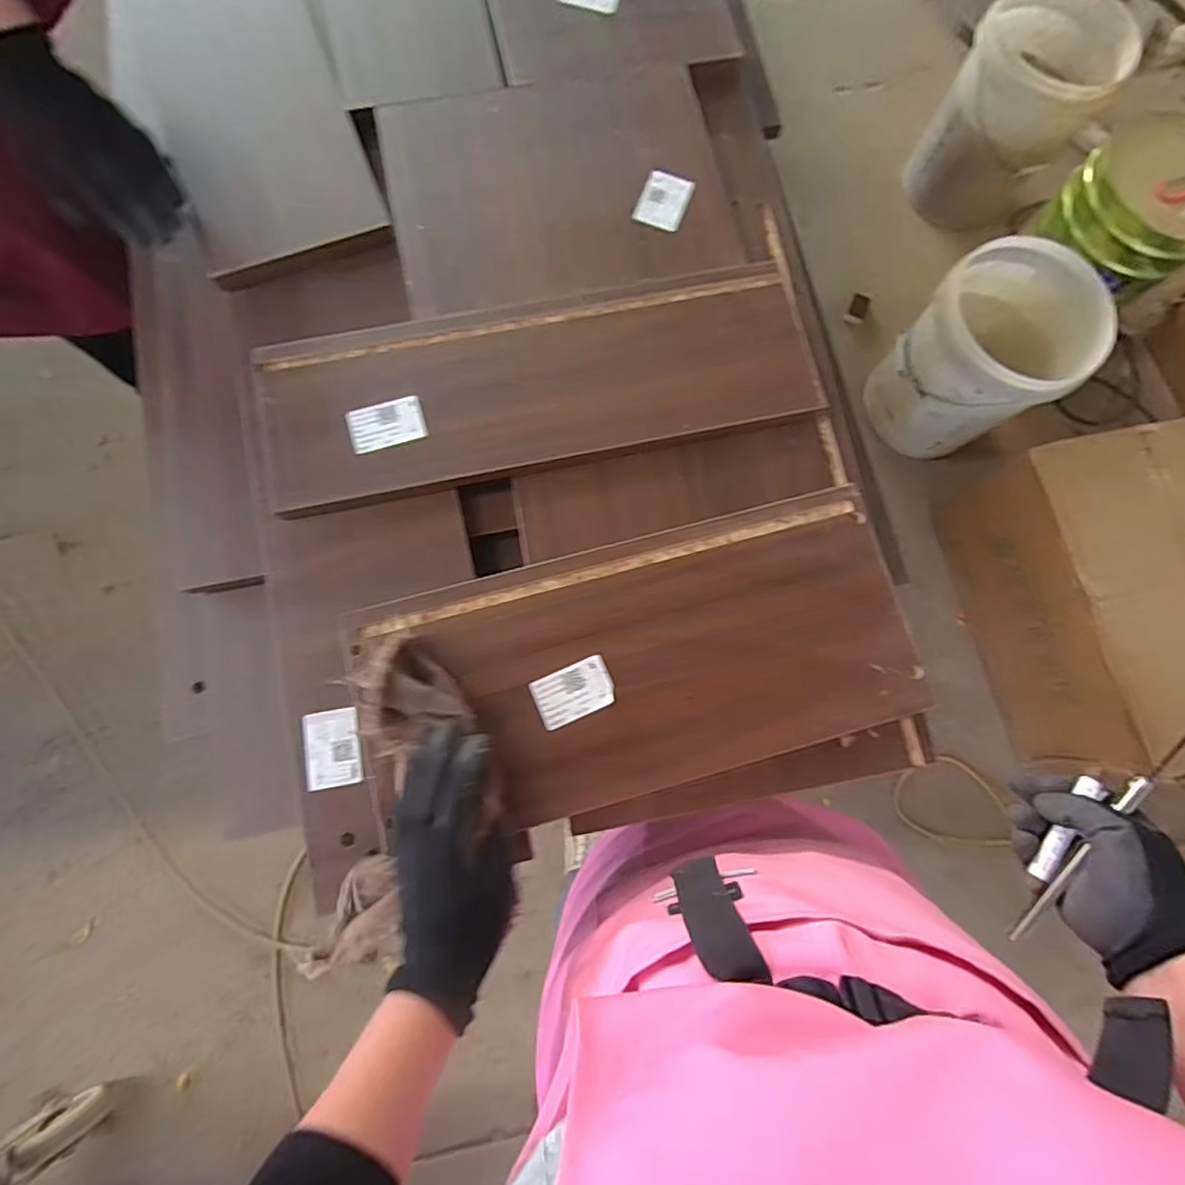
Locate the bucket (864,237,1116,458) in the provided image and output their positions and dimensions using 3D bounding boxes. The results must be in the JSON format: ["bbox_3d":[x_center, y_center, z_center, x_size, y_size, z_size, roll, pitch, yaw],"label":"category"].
[{"bbox_3d":[0.791,-0.473,1.227,0.283,0.293,0.286,1,78,-2],"label":"bucket"}]

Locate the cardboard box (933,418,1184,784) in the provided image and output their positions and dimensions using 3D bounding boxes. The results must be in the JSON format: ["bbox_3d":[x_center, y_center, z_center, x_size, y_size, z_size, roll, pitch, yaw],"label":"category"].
[{"bbox_3d":[1.045,0.015,1.162,0.406,0.285,0.592,-11,79,-5],"label":"cardboard box"}]

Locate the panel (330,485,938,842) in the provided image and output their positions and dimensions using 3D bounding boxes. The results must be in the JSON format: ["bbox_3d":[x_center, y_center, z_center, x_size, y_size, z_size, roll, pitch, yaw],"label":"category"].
[{"bbox_3d":[0.043,0.053,0.483,0.420,0.024,0.196,-14,78,-5],"label":"panel"}]

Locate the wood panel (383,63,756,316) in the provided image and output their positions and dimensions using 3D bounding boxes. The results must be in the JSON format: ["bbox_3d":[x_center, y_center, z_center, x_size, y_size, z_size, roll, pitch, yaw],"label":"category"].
[{"bbox_3d":[-0.034,-0.397,0.582,0.316,0.012,0.244,-12,78,-4],"label":"wood panel"}]

